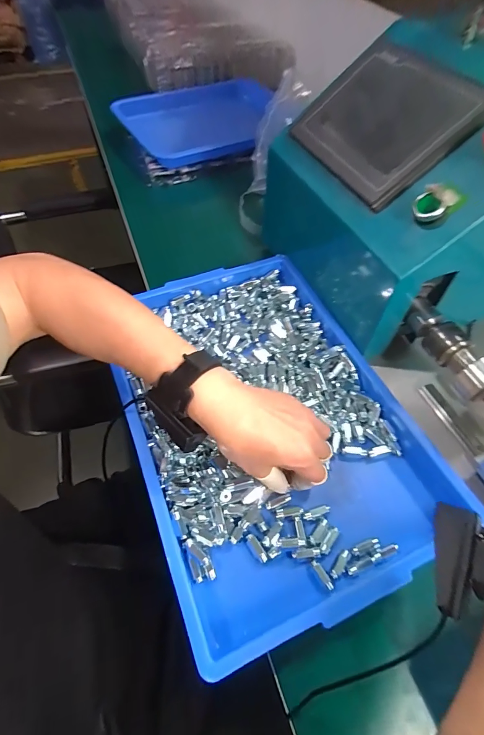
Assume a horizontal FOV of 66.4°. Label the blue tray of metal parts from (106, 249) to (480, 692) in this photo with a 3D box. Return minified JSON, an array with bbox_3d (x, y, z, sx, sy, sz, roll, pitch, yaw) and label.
[{"bbox_3d":[0.021,0.056,0.431,0.287,0.053,0.400,-21,56,-13],"label":"blue tray of metal parts"}]

